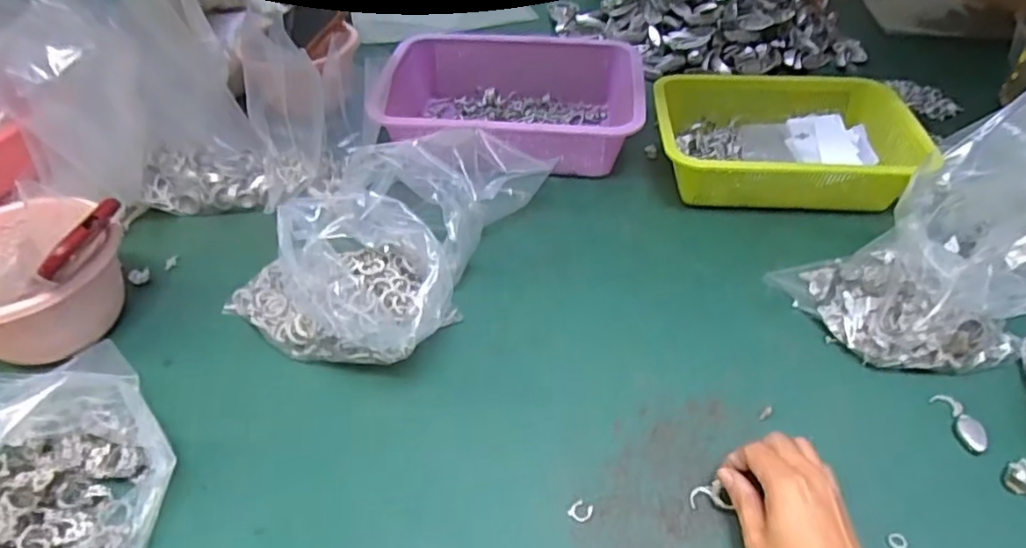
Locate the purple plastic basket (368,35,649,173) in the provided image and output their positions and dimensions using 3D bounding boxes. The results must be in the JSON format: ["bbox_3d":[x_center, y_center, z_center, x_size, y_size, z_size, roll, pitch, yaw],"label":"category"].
[{"bbox_3d":[-0.001,-0.205,0.783,0.300,0.090,0.218,3,43,5],"label":"purple plastic basket"}]

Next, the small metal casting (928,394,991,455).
[{"bbox_3d":[0.339,0.111,0.489,0.022,0.007,0.054,-3,42,-2],"label":"small metal casting"}]

